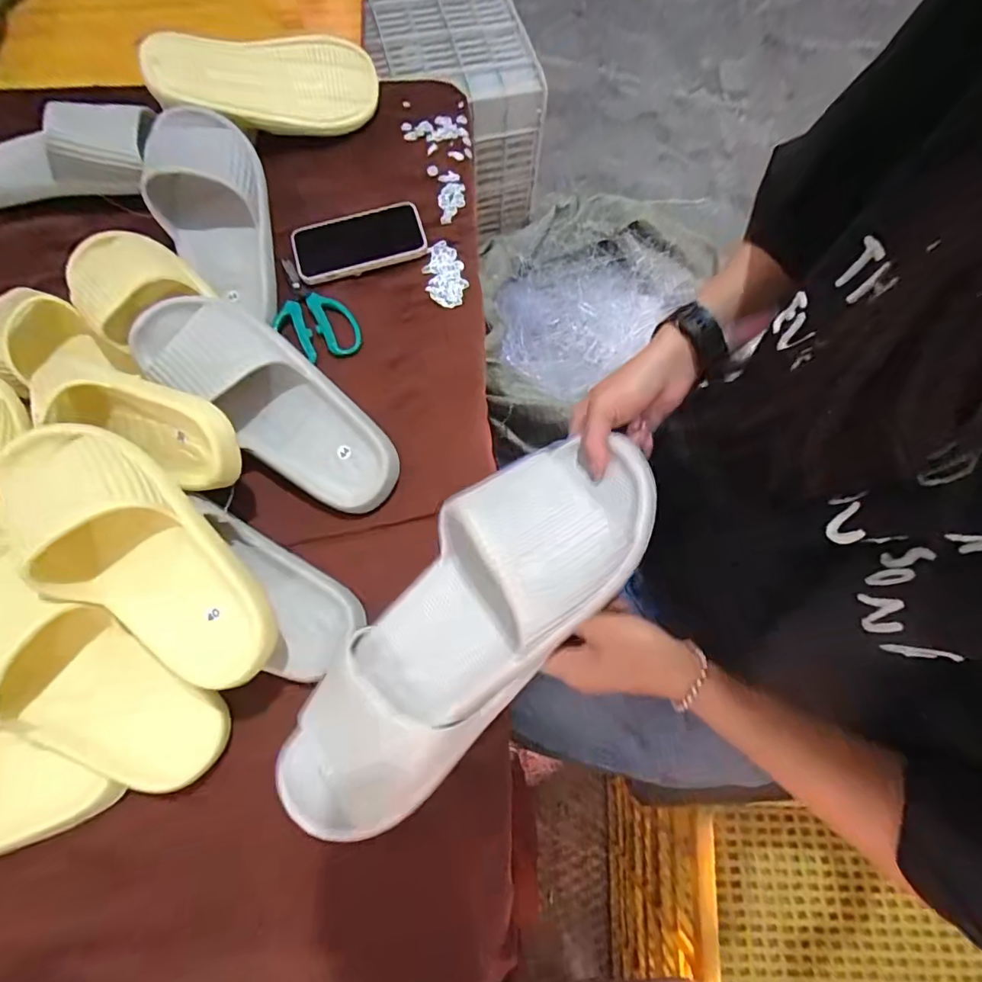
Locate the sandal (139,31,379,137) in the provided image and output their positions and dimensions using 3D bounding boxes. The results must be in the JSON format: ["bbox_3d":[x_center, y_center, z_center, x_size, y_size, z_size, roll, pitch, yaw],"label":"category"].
[{"bbox_3d":[-0.259,-0.473,0.587,0.240,0.091,0.079,-13,72,-6],"label":"sandal"}]

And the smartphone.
[{"bbox_3d":[-0.152,-0.287,0.573,0.147,0.013,0.076,-16,73,-7],"label":"smartphone"}]

